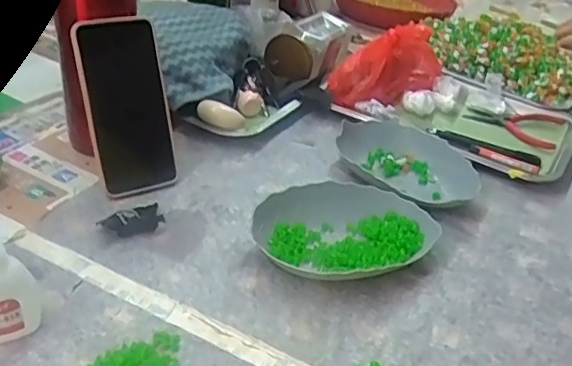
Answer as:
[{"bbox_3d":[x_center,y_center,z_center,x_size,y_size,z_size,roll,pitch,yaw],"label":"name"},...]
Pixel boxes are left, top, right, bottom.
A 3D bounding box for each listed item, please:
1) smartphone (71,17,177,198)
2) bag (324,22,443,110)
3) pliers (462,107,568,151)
[{"bbox_3d":[-0.151,-0.072,0.548,0.076,0.161,0.014,-16,16,-30],"label":"smartphone"},{"bbox_3d":[0.146,-0.162,0.769,0.178,0.081,0.056,-15,40,-29],"label":"bag"},{"bbox_3d":[0.301,-0.081,0.765,0.121,0.017,0.082,22,37,21],"label":"pliers"}]

